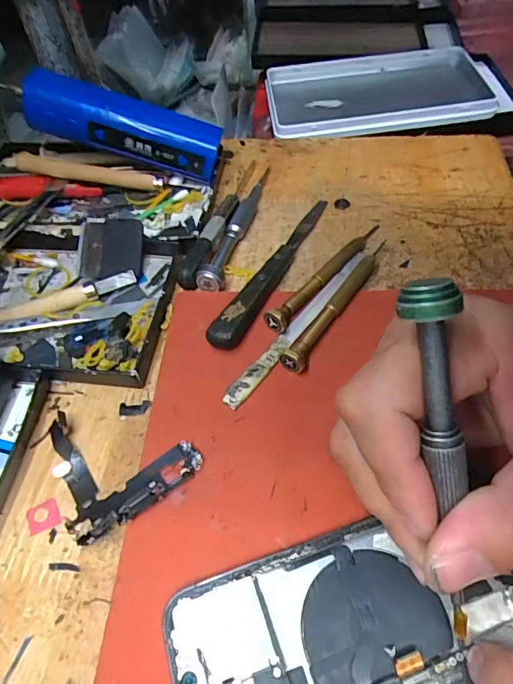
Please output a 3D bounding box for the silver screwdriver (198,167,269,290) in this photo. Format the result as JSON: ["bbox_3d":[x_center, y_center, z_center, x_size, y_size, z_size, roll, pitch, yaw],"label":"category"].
[{"bbox_3d":[-0.011,-0.081,0.306,0.014,0.015,0.121,13,56,13],"label":"silver screwdriver"}]

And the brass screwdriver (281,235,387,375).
[{"bbox_3d":[0.048,-0.027,0.262,0.012,0.013,0.114,26,60,21],"label":"brass screwdriver"}]

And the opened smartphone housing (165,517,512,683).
[{"bbox_3d":[0.043,0.105,0.170,0.144,0.006,0.069,-17,55,-8],"label":"opened smartphone housing"}]

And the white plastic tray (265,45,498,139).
[{"bbox_3d":[0.106,-0.221,0.407,0.189,0.017,0.104,-7,54,-1],"label":"white plastic tray"}]

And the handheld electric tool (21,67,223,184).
[{"bbox_3d":[-0.090,-0.148,0.317,0.127,0.032,0.027,15,54,-9],"label":"handheld electric tool"}]

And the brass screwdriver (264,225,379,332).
[{"bbox_3d":[0.043,-0.044,0.275,0.012,0.016,0.108,31,62,24],"label":"brass screwdriver"}]

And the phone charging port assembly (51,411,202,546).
[{"bbox_3d":[-0.065,0.052,0.221,0.062,0.008,0.067,-24,56,-13],"label":"phone charging port assembly"}]

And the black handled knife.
[{"bbox_3d":[0.010,-0.048,0.280,0.017,0.016,0.141,19,58,17],"label":"black handled knife"}]

